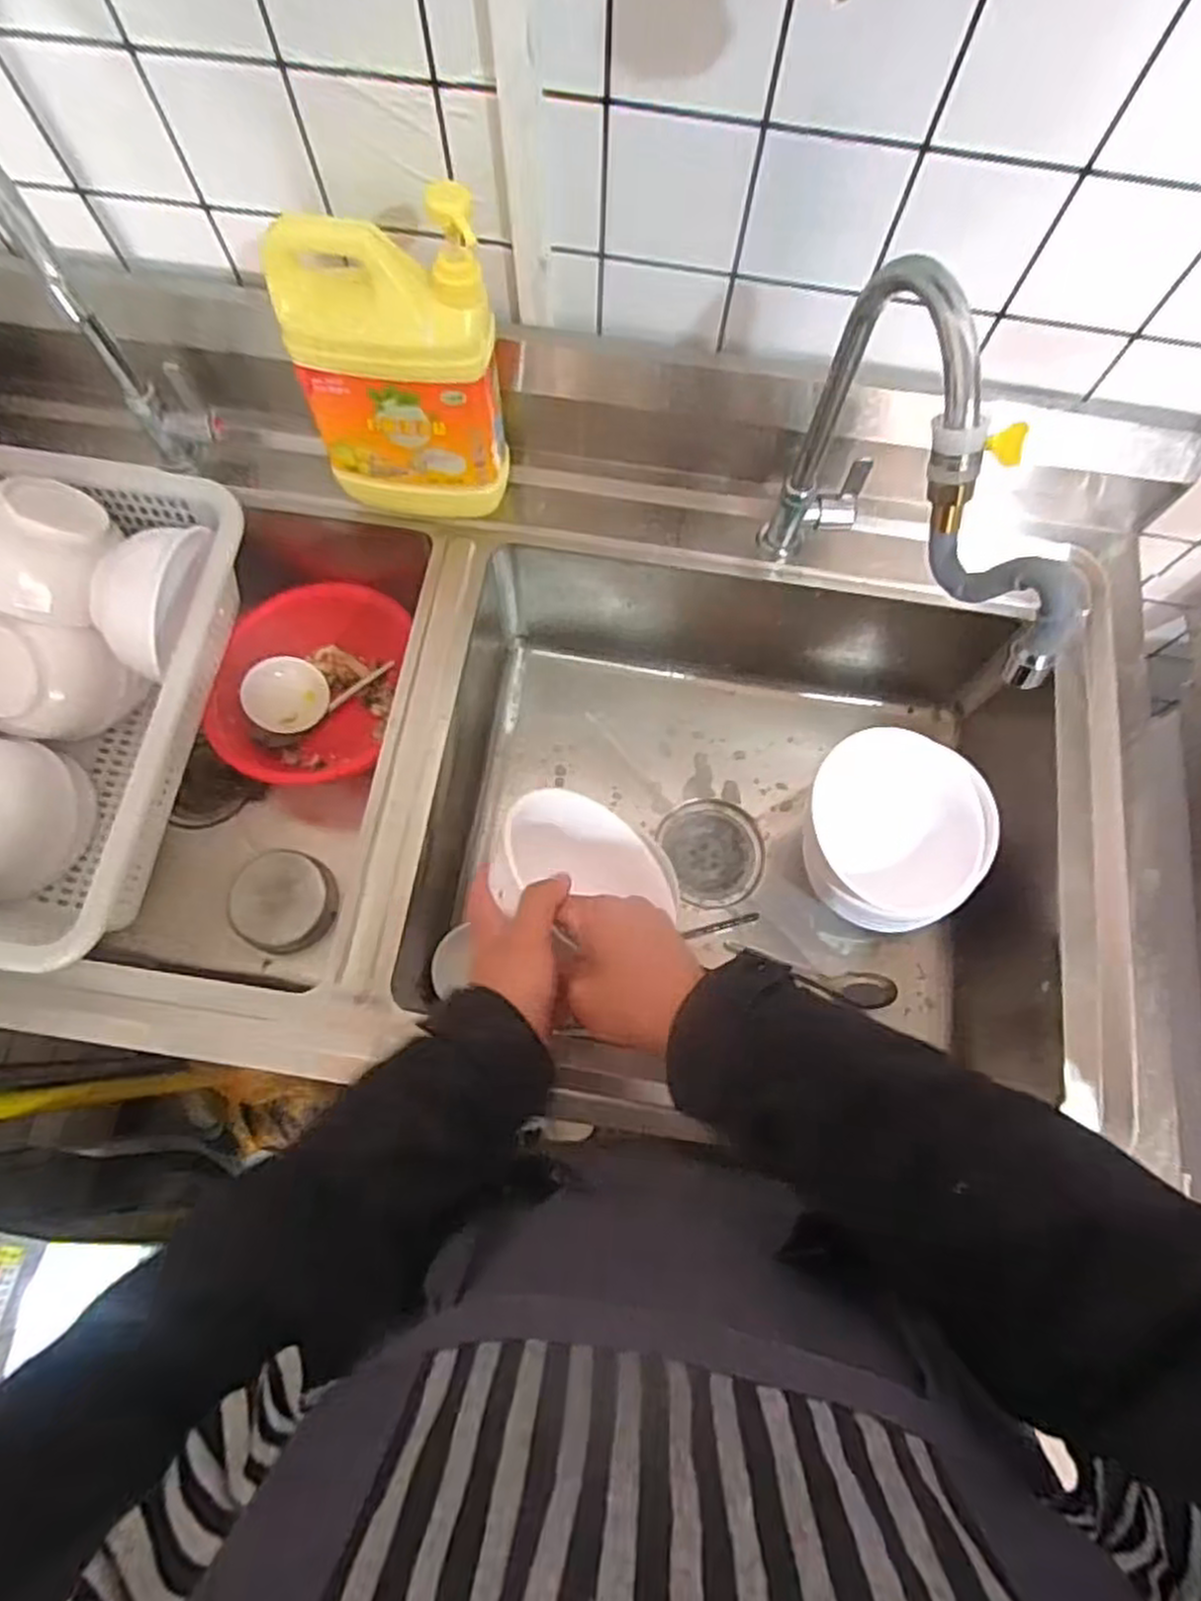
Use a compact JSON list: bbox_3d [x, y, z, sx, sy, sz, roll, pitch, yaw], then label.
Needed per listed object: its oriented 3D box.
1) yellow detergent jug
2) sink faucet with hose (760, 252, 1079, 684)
[{"bbox_3d":[-0.149,-0.312,0.564,0.139,0.218,0.067,4,73,0],"label":"yellow detergent jug"},{"bbox_3d":[0.197,-0.181,0.526,0.067,0.288,0.279,-7,73,-3],"label":"sink faucet with hose"}]

